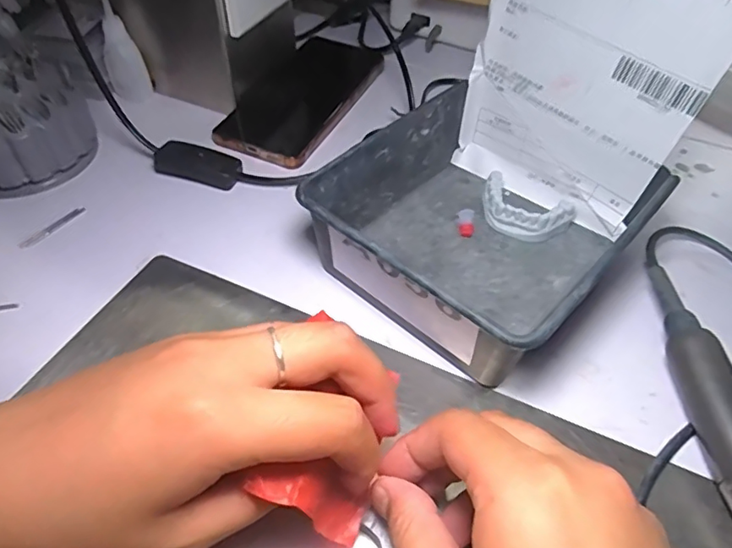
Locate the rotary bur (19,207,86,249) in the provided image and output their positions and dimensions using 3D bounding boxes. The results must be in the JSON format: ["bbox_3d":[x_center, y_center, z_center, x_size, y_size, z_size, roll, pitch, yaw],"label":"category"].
[{"bbox_3d":[-0.208,-0.031,0.367,0.006,0.004,0.048,27,53,19],"label":"rotary bur"}]

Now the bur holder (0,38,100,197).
[{"bbox_3d":[-0.255,-0.111,0.380,0.113,0.081,0.088,-33,58,-27],"label":"bur holder"}]

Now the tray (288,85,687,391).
[{"bbox_3d":[0.069,-0.029,0.336,0.154,0.063,0.167,36,57,26],"label":"tray"}]

